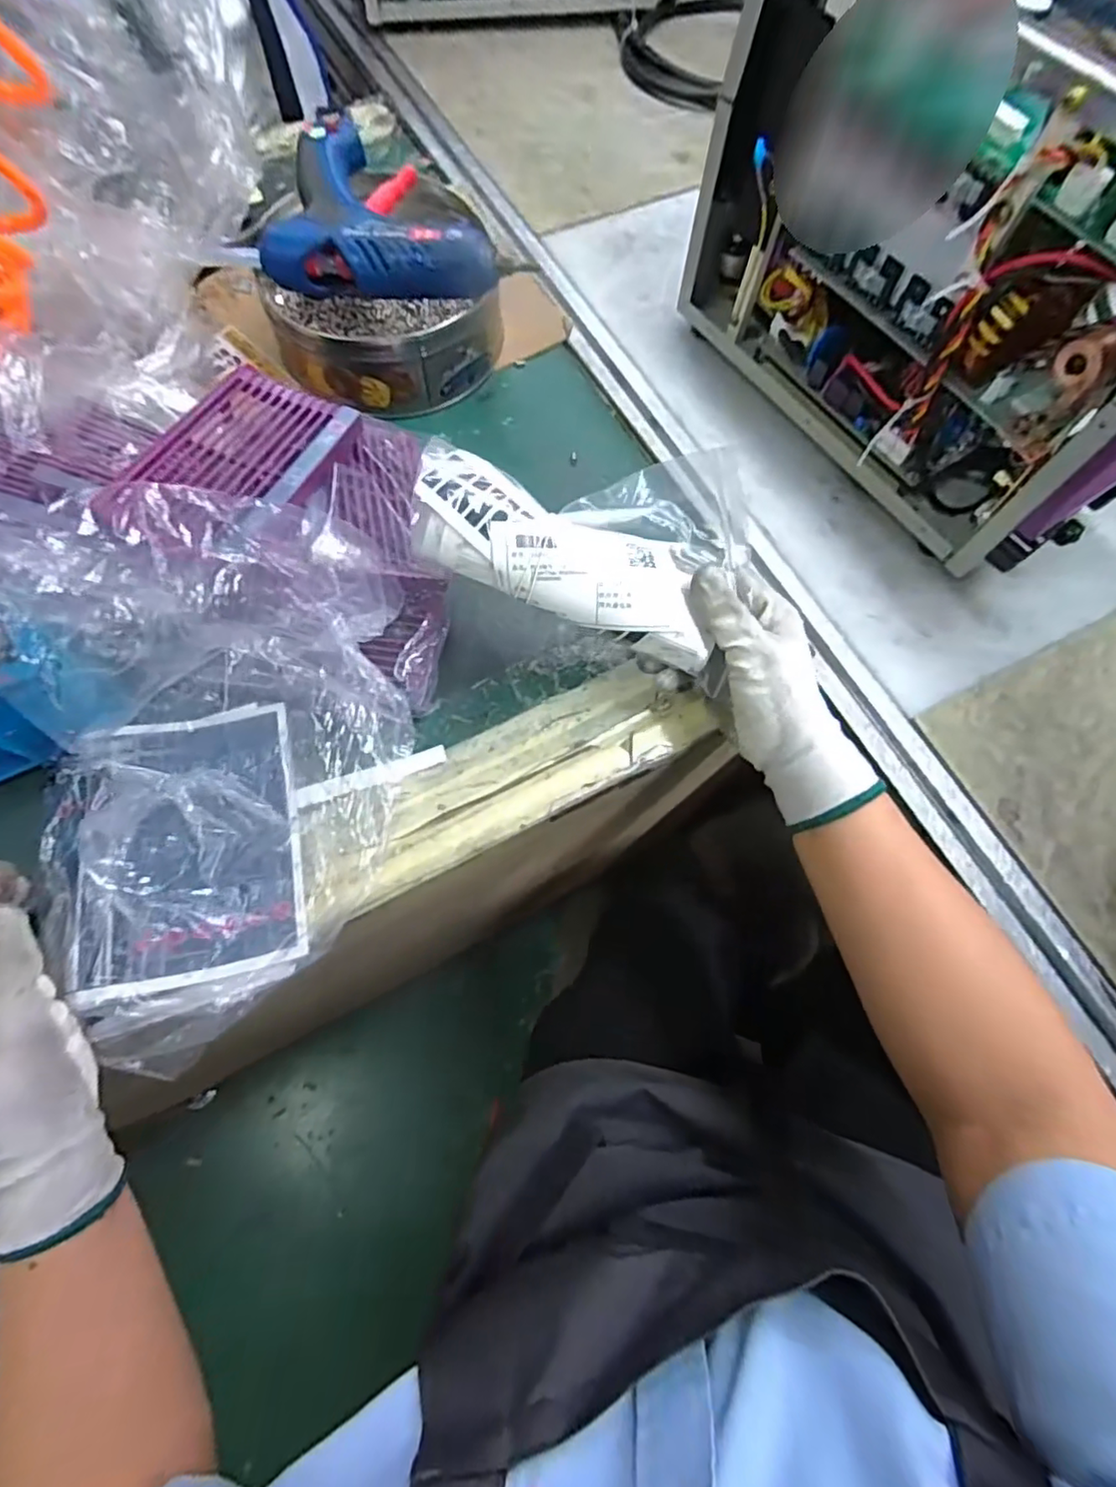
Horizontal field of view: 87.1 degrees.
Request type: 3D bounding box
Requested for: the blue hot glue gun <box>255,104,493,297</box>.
[{"bbox_3d":[-0.122,-0.400,0.442,0.176,0.039,0.146,8,70,2],"label":"blue hot glue gun"}]

